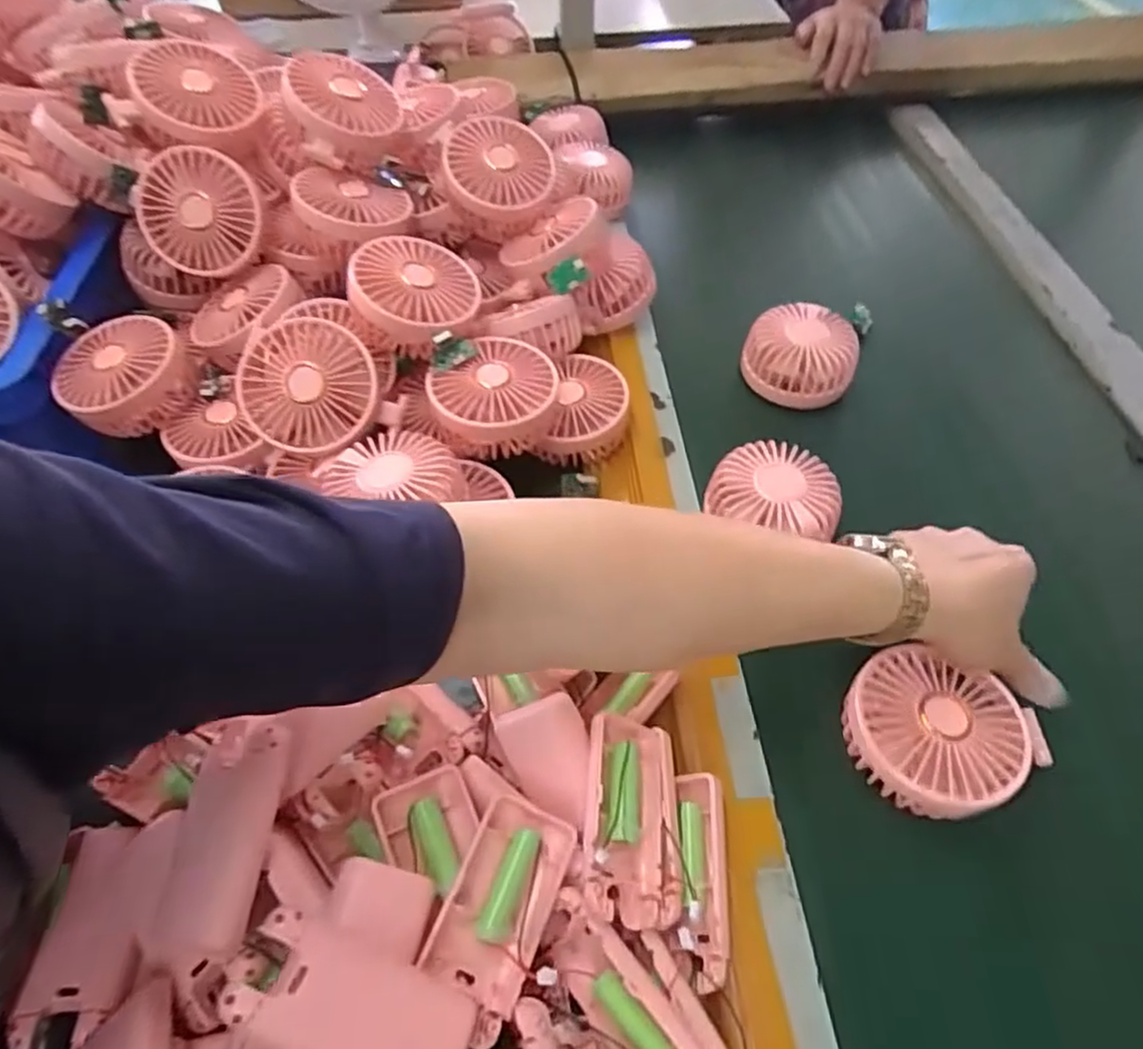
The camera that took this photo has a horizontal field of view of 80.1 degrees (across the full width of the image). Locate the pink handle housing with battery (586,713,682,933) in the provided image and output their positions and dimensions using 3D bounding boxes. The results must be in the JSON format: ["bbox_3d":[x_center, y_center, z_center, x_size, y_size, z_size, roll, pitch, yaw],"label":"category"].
[{"bbox_3d":[0.028,0.145,0.340,0.056,0.012,0.095,23,49,-28],"label":"pink handle housing with battery"}]

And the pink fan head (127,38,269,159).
[{"bbox_3d":[-0.292,-0.335,0.532,0.088,0.038,0.091,38,61,-8],"label":"pink fan head"}]

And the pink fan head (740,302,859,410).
[{"bbox_3d":[0.191,-0.142,0.565,0.084,0.044,0.084,-1,55,1],"label":"pink fan head"}]

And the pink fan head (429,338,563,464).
[{"bbox_3d":[-0.055,-0.090,0.484,0.088,0.050,0.087,1,55,3],"label":"pink fan head"}]

